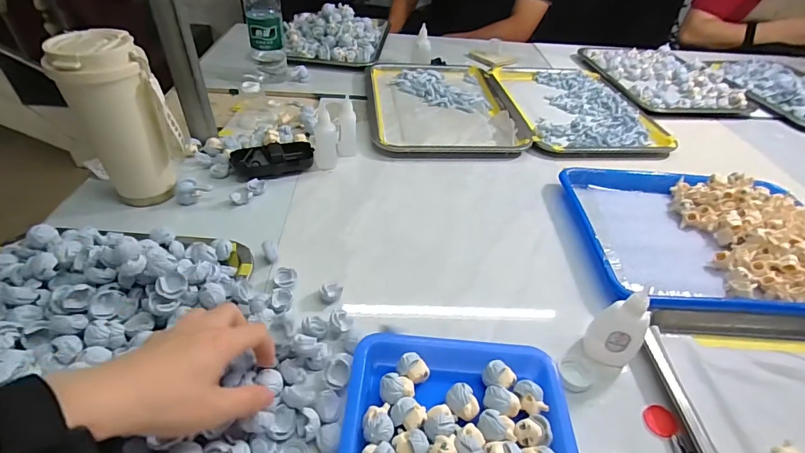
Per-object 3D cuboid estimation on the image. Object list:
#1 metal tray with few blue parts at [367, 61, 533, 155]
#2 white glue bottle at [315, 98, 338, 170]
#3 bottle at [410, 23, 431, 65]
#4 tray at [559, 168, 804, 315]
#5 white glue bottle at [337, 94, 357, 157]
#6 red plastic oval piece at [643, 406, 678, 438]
[{"bbox_3d":[0.073,-0.238,0.774,0.272,0.023,0.352,-2,42,-7],"label":"metal tray with few blue parts"},{"bbox_3d":[-0.110,-0.128,0.579,0.031,0.091,0.027,2,41,-2],"label":"white glue bottle"},{"bbox_3d":[0.042,-0.392,0.881,0.043,0.080,0.028,3,41,-2],"label":"bottle"},{"bbox_3d":[0.381,0.007,0.506,0.312,0.041,0.244,3,41,-1],"label":"tray"},{"bbox_3d":[-0.084,-0.149,0.610,0.028,0.086,0.024,-3,42,-8],"label":"white glue bottle"},{"bbox_3d":[0.219,0.165,0.344,0.023,0.006,0.025,3,42,0],"label":"red plastic oval piece"}]

